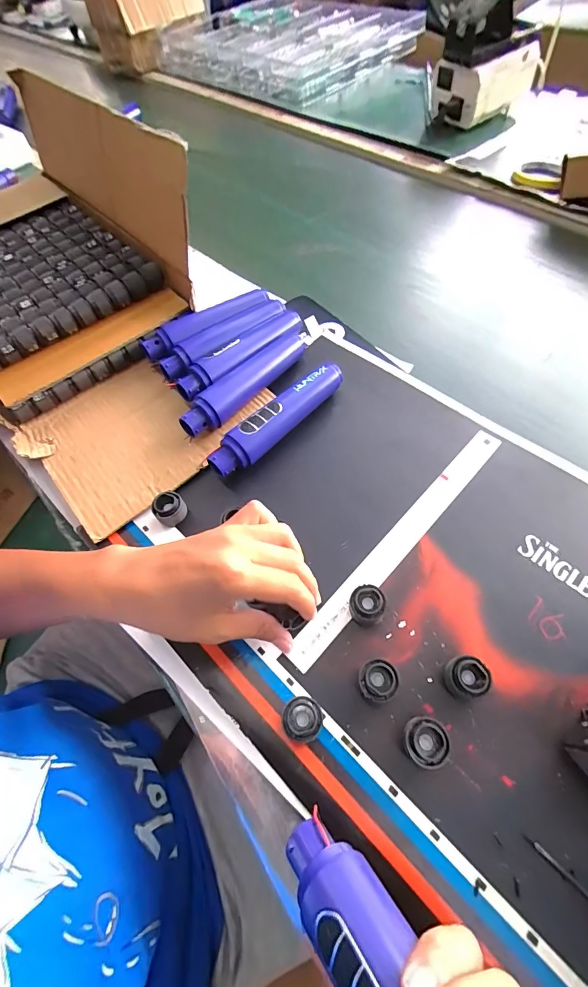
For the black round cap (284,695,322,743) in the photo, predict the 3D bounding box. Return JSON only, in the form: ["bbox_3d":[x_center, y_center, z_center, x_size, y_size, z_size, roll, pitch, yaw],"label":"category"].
[{"bbox_3d":[0.007,0.164,0.287,0.027,0.017,0.028,-2,61,4],"label":"black round cap"}]

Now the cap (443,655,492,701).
[{"bbox_3d":[0.127,0.135,0.288,0.025,0.028,0.027,-2,60,3],"label":"cap"}]

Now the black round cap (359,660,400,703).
[{"bbox_3d":[0.062,0.140,0.293,0.028,0.025,0.026,-2,61,4],"label":"black round cap"}]

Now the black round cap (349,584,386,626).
[{"bbox_3d":[0.059,0.091,0.320,0.026,0.024,0.027,-2,61,4],"label":"black round cap"}]

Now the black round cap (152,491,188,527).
[{"bbox_3d":[-0.117,0.016,0.374,0.028,0.019,0.030,-2,61,4],"label":"black round cap"}]

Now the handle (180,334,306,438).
[{"bbox_3d":[-0.052,-0.124,0.441,0.029,0.035,0.178,35,70,22],"label":"handle"}]

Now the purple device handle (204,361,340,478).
[{"bbox_3d":[-0.014,-0.081,0.415,0.030,0.035,0.175,37,71,23],"label":"purple device handle"}]

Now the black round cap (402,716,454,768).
[{"bbox_3d":[0.091,0.171,0.272,0.028,0.027,0.029,-2,61,4],"label":"black round cap"}]

